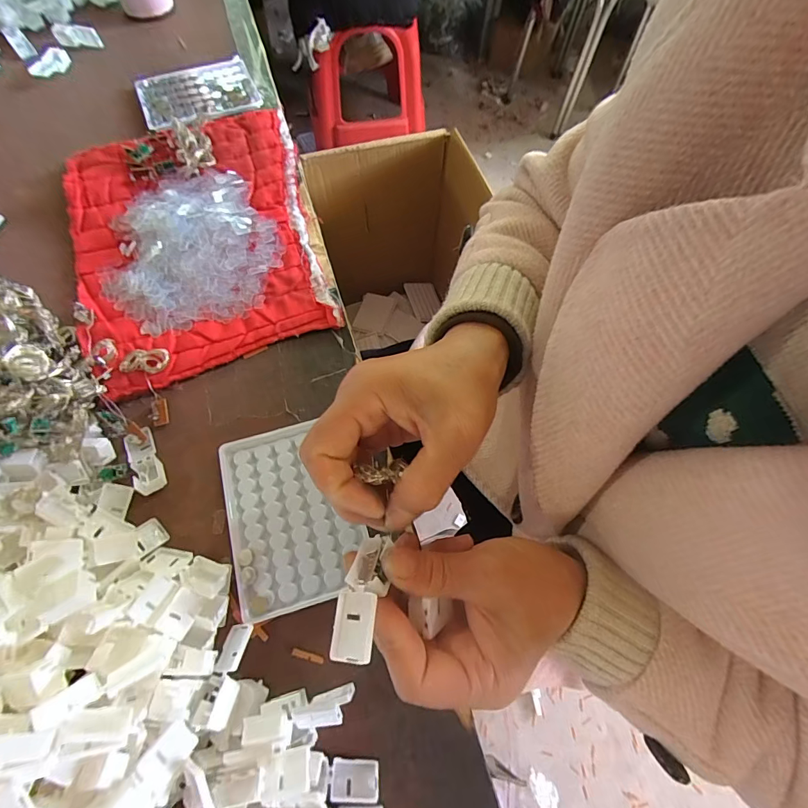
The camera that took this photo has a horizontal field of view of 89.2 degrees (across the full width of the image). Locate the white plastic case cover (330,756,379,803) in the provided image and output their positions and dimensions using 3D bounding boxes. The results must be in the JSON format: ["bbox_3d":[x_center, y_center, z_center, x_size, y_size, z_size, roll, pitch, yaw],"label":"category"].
[{"bbox_3d":[-0.029,0.220,0.240,0.028,0.006,0.020,12,30,-4],"label":"white plastic case cover"}]

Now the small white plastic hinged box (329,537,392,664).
[{"bbox_3d":[-0.018,0.088,0.191,0.021,0.014,0.053,-11,57,26],"label":"small white plastic hinged box"}]

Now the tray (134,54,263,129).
[{"bbox_3d":[-0.244,-0.368,0.484,0.129,0.013,0.100,-24,70,-9],"label":"tray"}]

